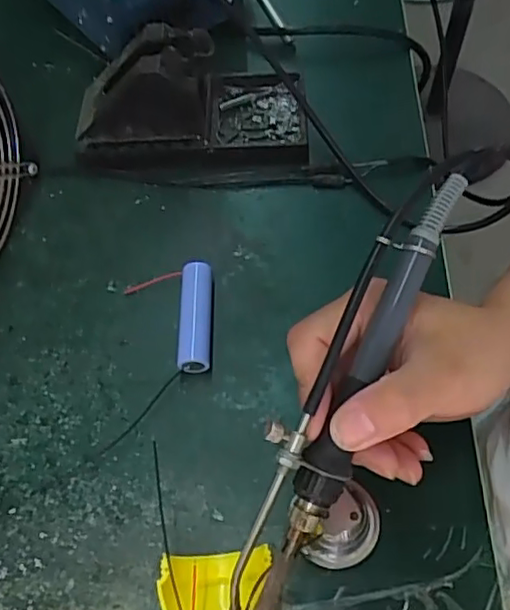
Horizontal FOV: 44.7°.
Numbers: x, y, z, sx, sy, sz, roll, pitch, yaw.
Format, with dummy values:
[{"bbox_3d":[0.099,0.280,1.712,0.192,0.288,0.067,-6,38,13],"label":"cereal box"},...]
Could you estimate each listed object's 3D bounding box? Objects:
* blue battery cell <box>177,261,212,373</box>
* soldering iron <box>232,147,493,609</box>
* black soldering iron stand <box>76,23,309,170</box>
[{"bbox_3d":[-0.034,0.007,0.354,0.018,0.016,0.063,-1,60,0],"label":"blue battery cell"},{"bbox_3d":[0.038,0.033,0.260,0.030,0.038,0.219,25,85,14],"label":"soldering iron"},{"bbox_3d":[-0.042,-0.137,0.408,0.153,0.083,0.073,-4,60,-2],"label":"black soldering iron stand"}]

